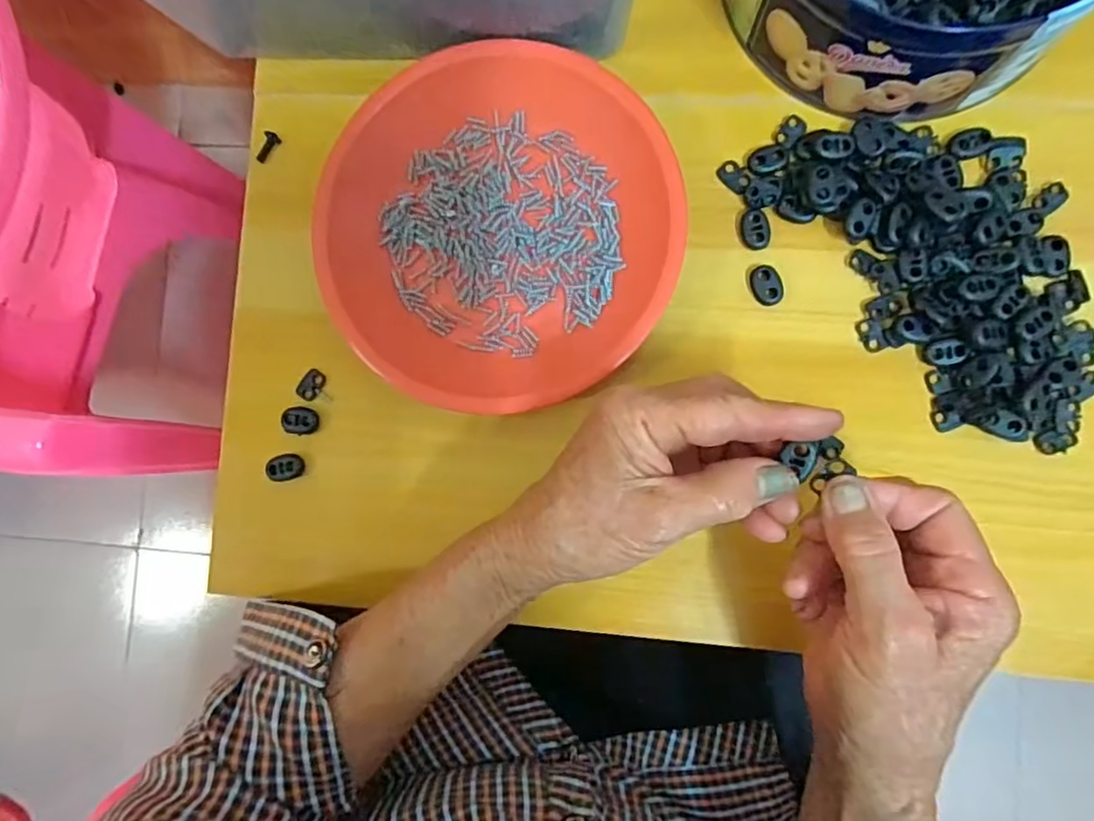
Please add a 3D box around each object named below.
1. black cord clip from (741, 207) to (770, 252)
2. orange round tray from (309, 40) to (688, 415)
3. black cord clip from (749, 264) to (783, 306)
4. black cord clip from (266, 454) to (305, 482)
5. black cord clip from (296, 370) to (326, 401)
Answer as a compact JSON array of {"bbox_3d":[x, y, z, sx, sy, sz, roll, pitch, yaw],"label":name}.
[{"bbox_3d":[0.113,-0.098,0.333,0.014,0.004,0.021,-6,86,4],"label":"black cord clip"},{"bbox_3d":[-0.026,-0.099,0.336,0.182,0.027,0.195,0,86,4],"label":"orange round tray"},{"bbox_3d":[0.119,-0.068,0.332,0.015,0.005,0.021,-9,86,4],"label":"black cord clip"},{"bbox_3d":[-0.149,0.033,0.350,0.020,0.005,0.014,-8,86,4],"label":"black cord clip"},{"bbox_3d":[-0.136,-0.015,0.353,0.012,0.004,0.018,32,89,5],"label":"black cord clip"}]

